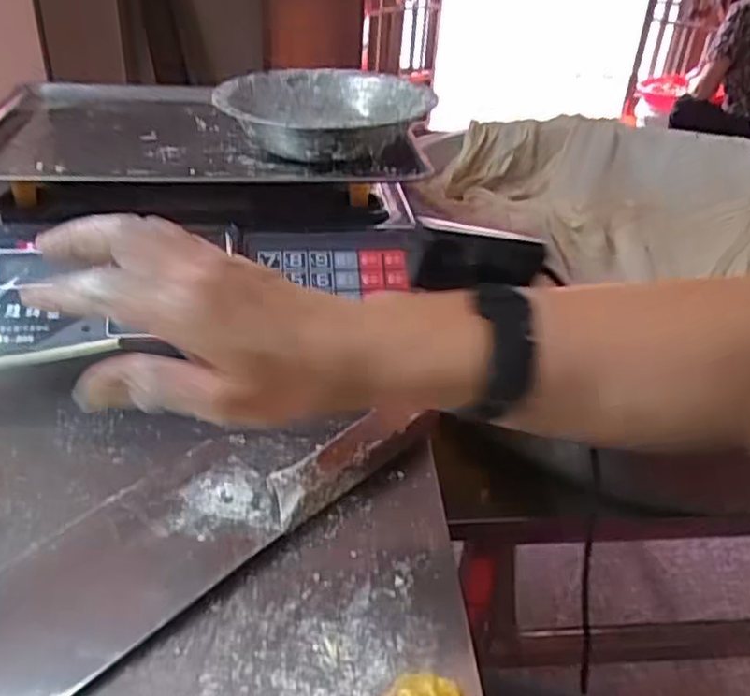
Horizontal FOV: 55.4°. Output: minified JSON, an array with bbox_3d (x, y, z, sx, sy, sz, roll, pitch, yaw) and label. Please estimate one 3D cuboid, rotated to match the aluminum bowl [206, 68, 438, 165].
[{"bbox_3d":[-0.040,-0.177,0.551,0.156,0.043,0.149,6,34,2],"label":"aluminum bowl"}]

